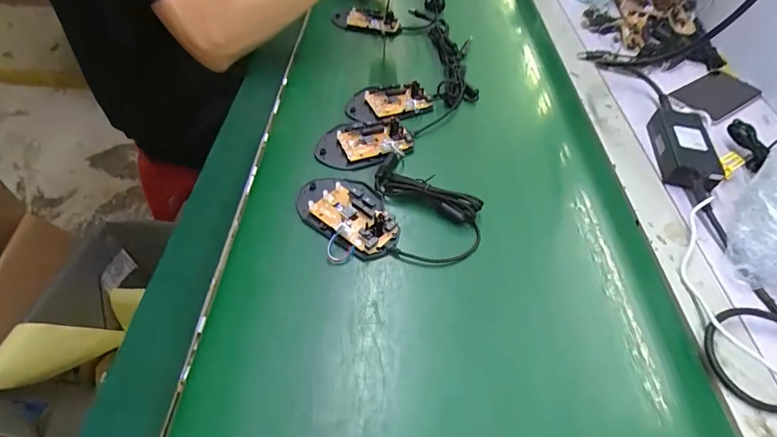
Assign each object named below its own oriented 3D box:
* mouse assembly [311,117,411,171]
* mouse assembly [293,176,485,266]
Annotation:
[{"bbox_3d":[-0.030,-0.090,0.459,0.102,0.018,0.078,-17,55,-18],"label":"mouse assembly"},{"bbox_3d":[0.000,-0.007,0.390,0.170,0.022,0.105,2,50,-4],"label":"mouse assembly"}]

